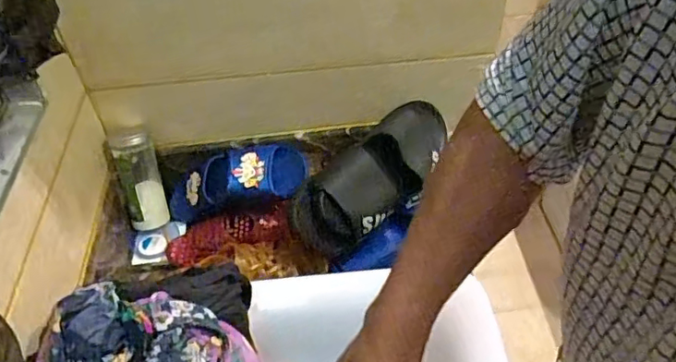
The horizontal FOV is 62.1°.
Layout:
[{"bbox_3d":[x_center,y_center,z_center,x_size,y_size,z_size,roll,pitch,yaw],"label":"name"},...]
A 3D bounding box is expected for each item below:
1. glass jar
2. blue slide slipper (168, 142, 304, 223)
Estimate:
[{"bbox_3d":[-0.305,0.002,0.866,0.057,0.150,0.057,-9,18,3],"label":"glass jar"},{"bbox_3d":[-0.165,-0.001,0.845,0.233,0.070,0.087,-17,42,24],"label":"blue slide slipper"}]

